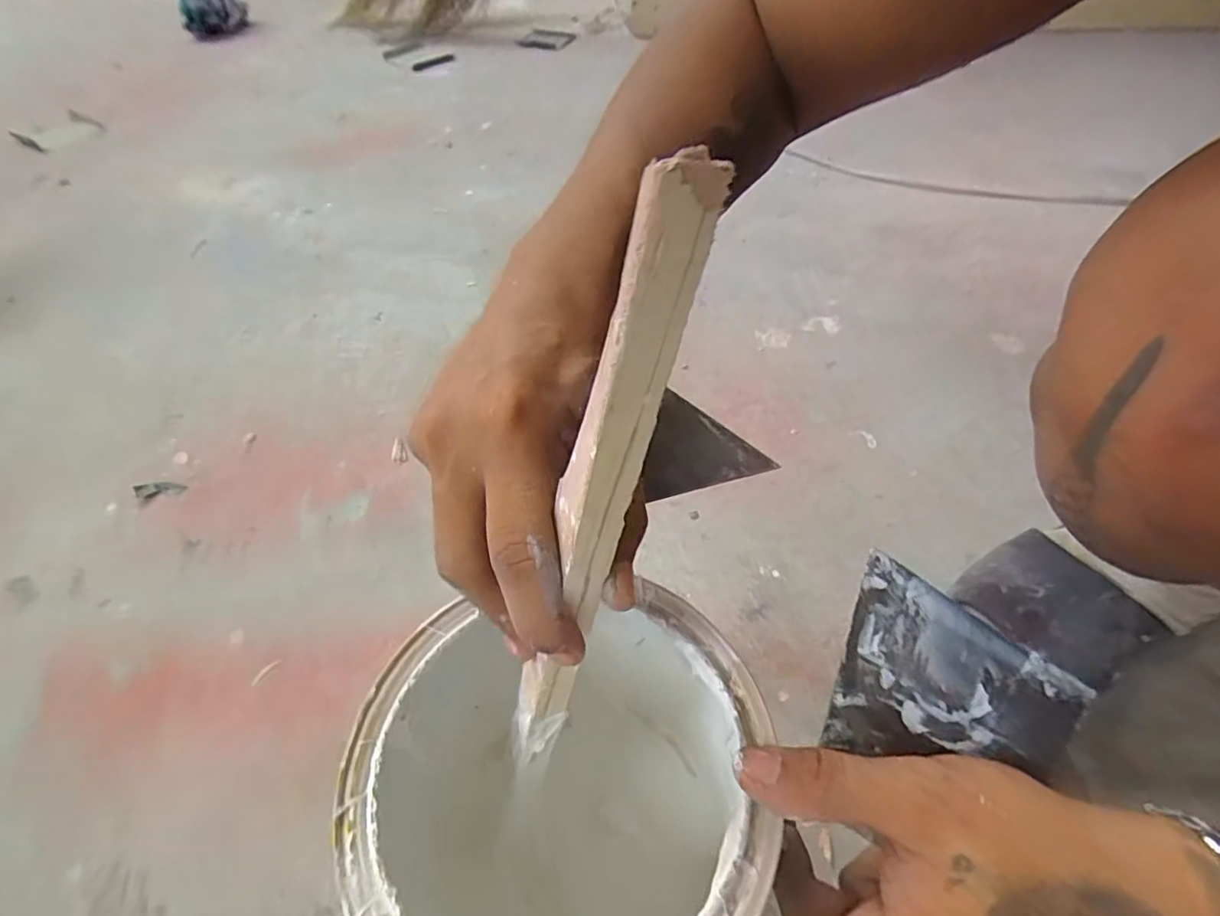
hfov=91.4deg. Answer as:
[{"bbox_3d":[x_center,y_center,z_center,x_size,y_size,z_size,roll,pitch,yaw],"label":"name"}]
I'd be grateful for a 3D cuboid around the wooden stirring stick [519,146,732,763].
[{"bbox_3d":[-0.010,0.033,0.188,0.017,0.244,0.011,-4,45,-20],"label":"wooden stirring stick"}]

